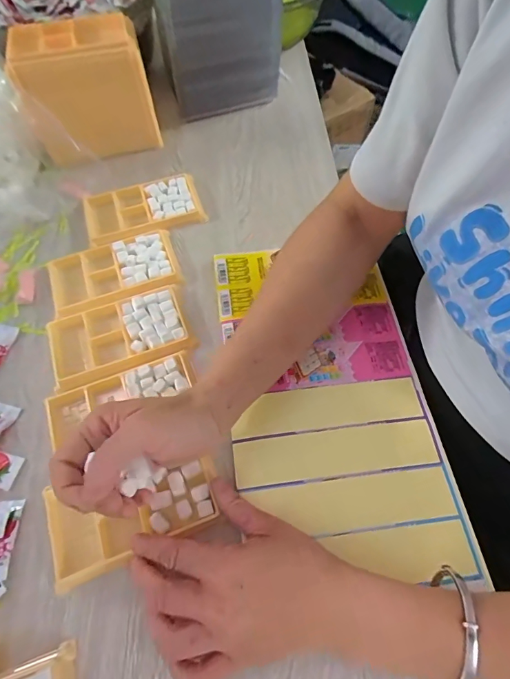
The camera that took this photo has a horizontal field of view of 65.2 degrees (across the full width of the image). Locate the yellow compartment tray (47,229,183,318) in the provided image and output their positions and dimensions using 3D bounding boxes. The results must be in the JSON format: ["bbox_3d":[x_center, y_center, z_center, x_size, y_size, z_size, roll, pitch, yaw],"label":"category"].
[{"bbox_3d":[-0.151,-0.073,0.429,0.132,0.014,0.082,-19,62,-8],"label":"yellow compartment tray"}]

